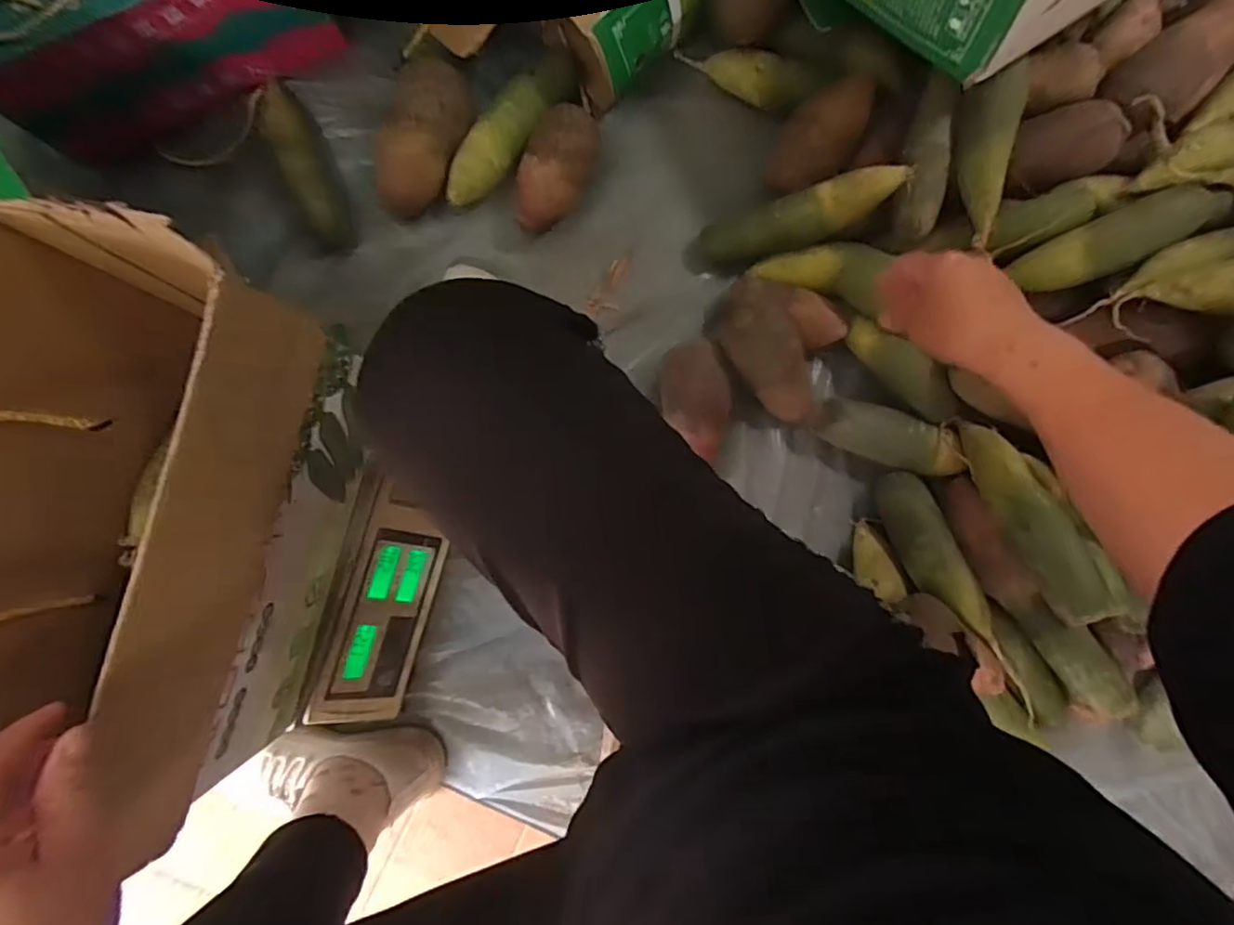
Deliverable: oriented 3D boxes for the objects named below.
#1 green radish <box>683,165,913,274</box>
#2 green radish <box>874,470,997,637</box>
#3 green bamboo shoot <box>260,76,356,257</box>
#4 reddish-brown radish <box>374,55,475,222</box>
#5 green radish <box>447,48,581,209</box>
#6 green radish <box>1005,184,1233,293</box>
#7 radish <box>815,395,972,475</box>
[{"bbox_3d":[0.199,-0.266,0.650,0.224,0.053,0.055,-11,88,32],"label":"green radish"},{"bbox_3d":[0.337,0.099,0.640,0.060,0.051,0.182,-24,76,-3],"label":"green radish"},{"bbox_3d":[-0.344,-0.331,0.646,0.050,0.040,0.198,-22,89,-3],"label":"green bamboo shoot"},{"bbox_3d":[-0.214,-0.352,0.647,0.074,0.068,0.164,25,102,-1],"label":"reddish-brown radish"},{"bbox_3d":[-0.126,-0.370,0.668,0.057,0.052,0.192,41,87,0],"label":"green radish"},{"bbox_3d":[0.518,-0.231,0.598,0.208,0.065,0.058,-25,89,-3],"label":"green radish"},{"bbox_3d":[0.301,-0.027,0.649,0.153,0.046,0.056,21,87,13],"label":"radish"}]

